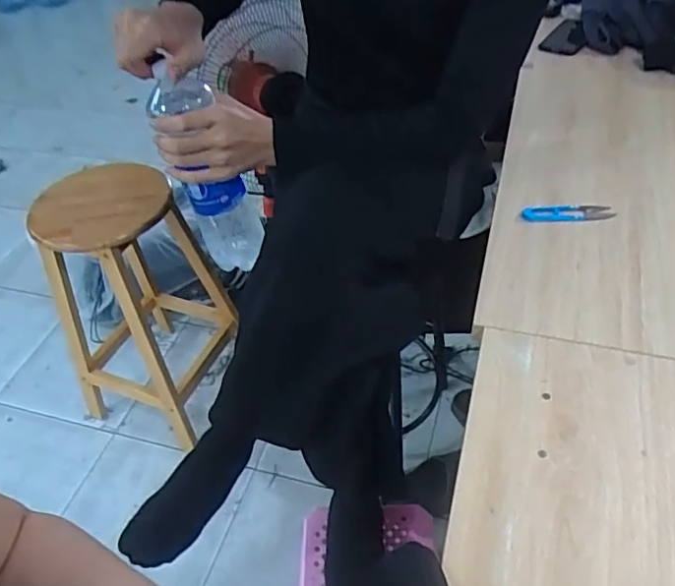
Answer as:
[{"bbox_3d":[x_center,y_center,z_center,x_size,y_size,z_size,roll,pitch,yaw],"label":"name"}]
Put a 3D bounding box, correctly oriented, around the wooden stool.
[{"bbox_3d":[-0.479,0.012,1.374,0.342,0.625,0.326,11,47,16],"label":"wooden stool"}]

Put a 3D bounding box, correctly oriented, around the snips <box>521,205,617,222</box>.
[{"bbox_3d":[0.313,-0.109,0.790,0.119,0.012,0.027,-2,45,6],"label":"snips"}]

